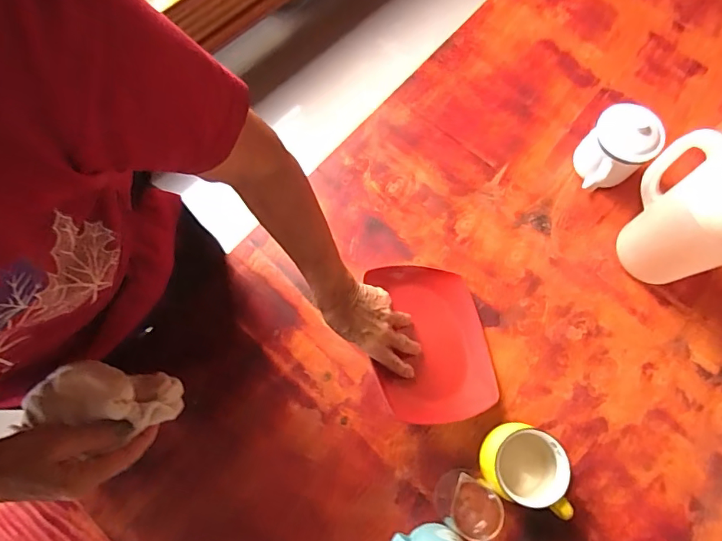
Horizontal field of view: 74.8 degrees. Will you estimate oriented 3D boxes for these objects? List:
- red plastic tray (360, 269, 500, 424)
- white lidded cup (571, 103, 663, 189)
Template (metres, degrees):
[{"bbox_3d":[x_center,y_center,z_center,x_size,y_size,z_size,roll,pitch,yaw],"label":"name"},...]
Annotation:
[{"bbox_3d":[0.097,0.094,0.628,0.180,0.030,0.206,6,63,-28],"label":"red plastic tray"},{"bbox_3d":[0.380,-0.180,0.718,0.095,0.115,0.110,40,76,10],"label":"white lidded cup"}]

